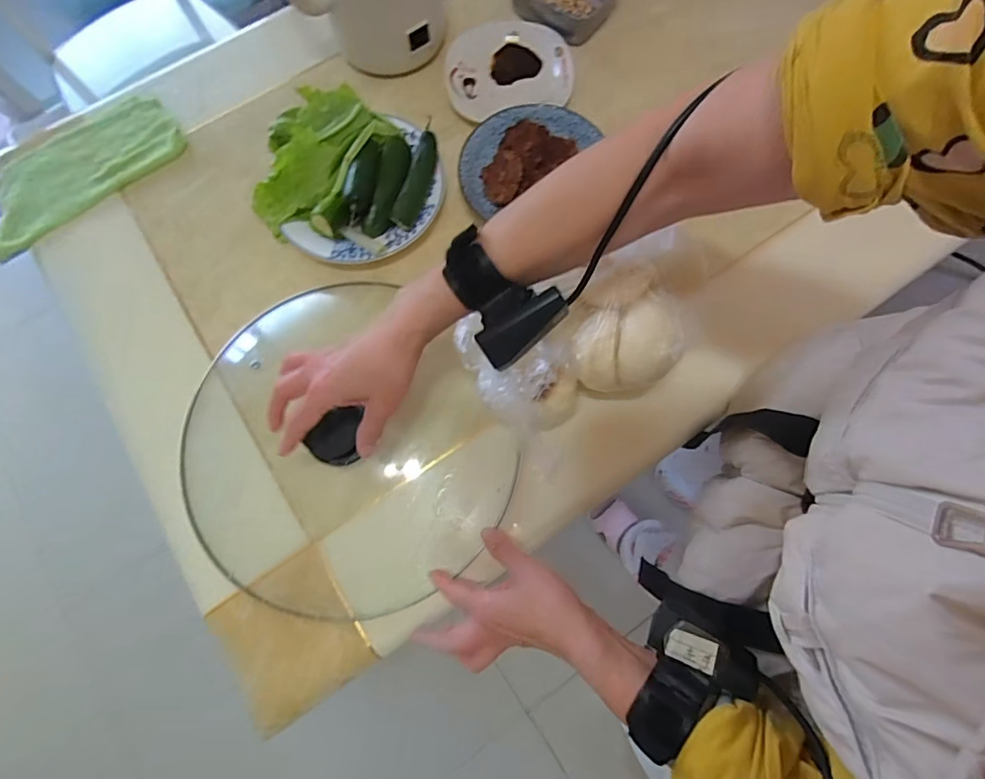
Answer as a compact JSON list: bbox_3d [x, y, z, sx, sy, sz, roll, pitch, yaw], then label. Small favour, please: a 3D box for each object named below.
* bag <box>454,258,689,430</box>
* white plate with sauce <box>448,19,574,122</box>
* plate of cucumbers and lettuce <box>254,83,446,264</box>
[{"bbox_3d":[0.081,-0.037,0.490,0.212,0.105,0.117,-16,77,-4],"label":"bag"},{"bbox_3d":[0.019,-0.421,0.645,0.162,0.029,0.125,-15,77,-4],"label":"white plate with sauce"},{"bbox_3d":[-0.160,-0.242,0.566,0.194,0.056,0.188,0,76,0],"label":"plate of cucumbers and lettuce"}]

